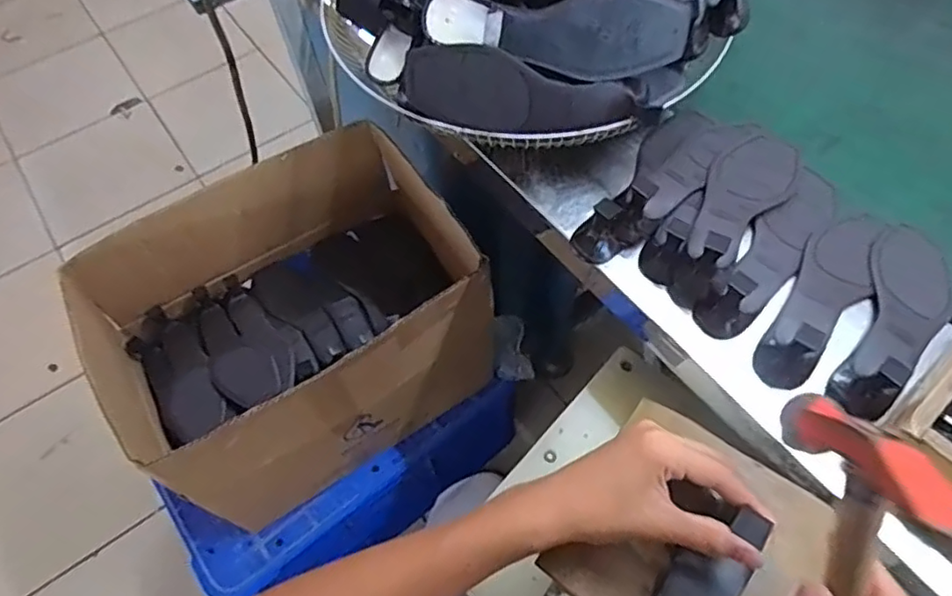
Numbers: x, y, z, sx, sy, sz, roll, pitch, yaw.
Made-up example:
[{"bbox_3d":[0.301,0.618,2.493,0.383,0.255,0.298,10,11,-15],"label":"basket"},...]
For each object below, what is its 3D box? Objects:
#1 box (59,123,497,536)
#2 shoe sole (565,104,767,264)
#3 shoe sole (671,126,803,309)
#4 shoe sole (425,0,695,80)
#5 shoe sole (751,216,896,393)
[{"bbox_3d":[-0.248,0.049,0.895,0.462,0.340,0.324,-32,64,-16],"label":"box"},{"bbox_3d":[0.183,-0.127,0.603,0.081,0.055,0.234,36,67,20],"label":"shoe sole"},{"bbox_3d":[0.243,-0.096,0.570,0.083,0.055,0.230,29,65,17],"label":"shoe sole"},{"bbox_3d":[0.073,-0.232,0.545,0.224,0.074,0.028,-2,15,0],"label":"shoe sole"},{"bbox_3d":[0.308,-0.014,0.529,0.061,0.053,0.213,34,66,20],"label":"shoe sole"}]

